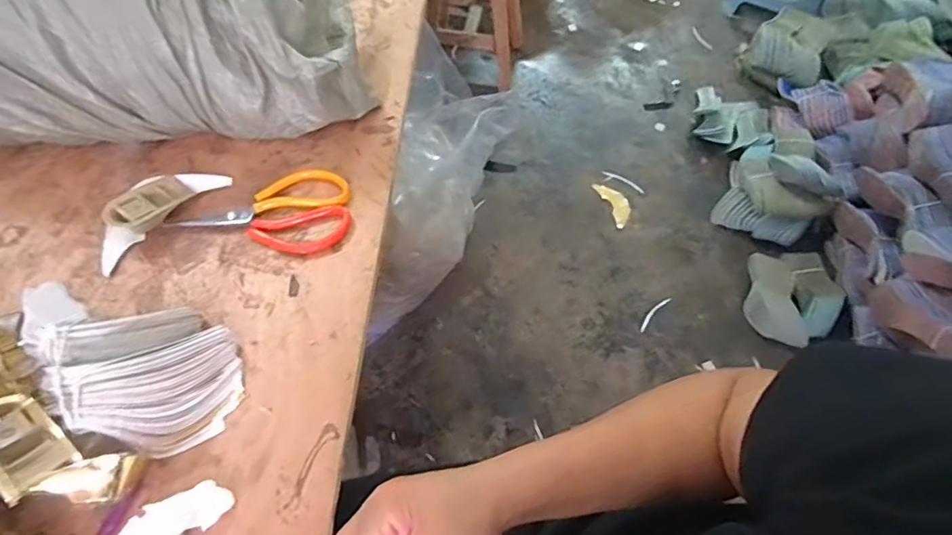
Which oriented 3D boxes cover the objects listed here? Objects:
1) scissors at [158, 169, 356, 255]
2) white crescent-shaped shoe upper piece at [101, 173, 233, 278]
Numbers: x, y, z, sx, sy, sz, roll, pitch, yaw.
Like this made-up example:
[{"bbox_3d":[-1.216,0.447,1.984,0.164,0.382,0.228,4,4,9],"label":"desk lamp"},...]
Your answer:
[{"bbox_3d":[-0.227,-0.059,0.559,0.181,0.017,0.096,0,59,-1],"label":"scissors"},{"bbox_3d":[-0.348,-0.066,0.556,0.055,0.034,0.151,33,64,18],"label":"white crescent-shaped shoe upper piece"}]

